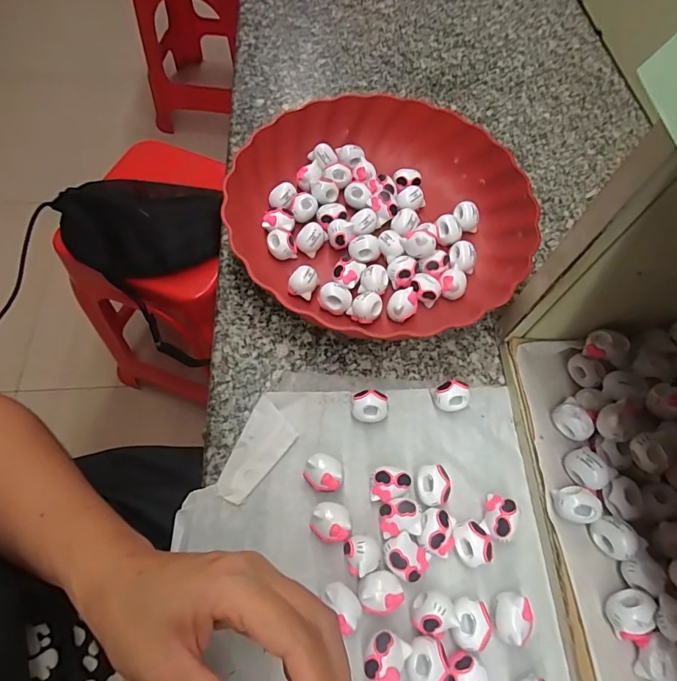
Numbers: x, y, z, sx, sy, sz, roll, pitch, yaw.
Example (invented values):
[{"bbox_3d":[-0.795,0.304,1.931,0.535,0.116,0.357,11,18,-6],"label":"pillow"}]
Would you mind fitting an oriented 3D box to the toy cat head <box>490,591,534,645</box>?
[{"bbox_3d":[0.100,0.160,0.248,0.021,0.020,0.024,21,64,7],"label":"toy cat head"}]

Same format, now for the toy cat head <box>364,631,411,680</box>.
[{"bbox_3d":[0.025,0.174,0.236,0.021,0.020,0.024,27,65,10],"label":"toy cat head"}]

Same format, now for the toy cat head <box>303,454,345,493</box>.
[{"bbox_3d":[-0.009,0.086,0.279,0.025,0.019,0.022,5,63,-1],"label":"toy cat head"}]

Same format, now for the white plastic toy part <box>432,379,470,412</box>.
[{"bbox_3d":[0.079,0.040,0.306,0.023,0.021,0.018,-14,65,-10],"label":"white plastic toy part"}]

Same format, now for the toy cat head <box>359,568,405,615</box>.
[{"bbox_3d":[0.024,0.147,0.251,0.024,0.019,0.021,-14,65,-10],"label":"toy cat head"}]

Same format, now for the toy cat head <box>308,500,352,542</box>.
[{"bbox_3d":[-0.004,0.113,0.266,0.023,0.019,0.021,1,63,-2],"label":"toy cat head"}]

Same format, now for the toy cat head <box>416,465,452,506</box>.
[{"bbox_3d":[0.060,0.094,0.278,0.020,0.017,0.024,-13,64,-10],"label":"toy cat head"}]

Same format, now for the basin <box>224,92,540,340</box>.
[{"bbox_3d":[0.035,-0.107,0.365,0.238,0.051,0.235,1,63,-2],"label":"basin"}]

